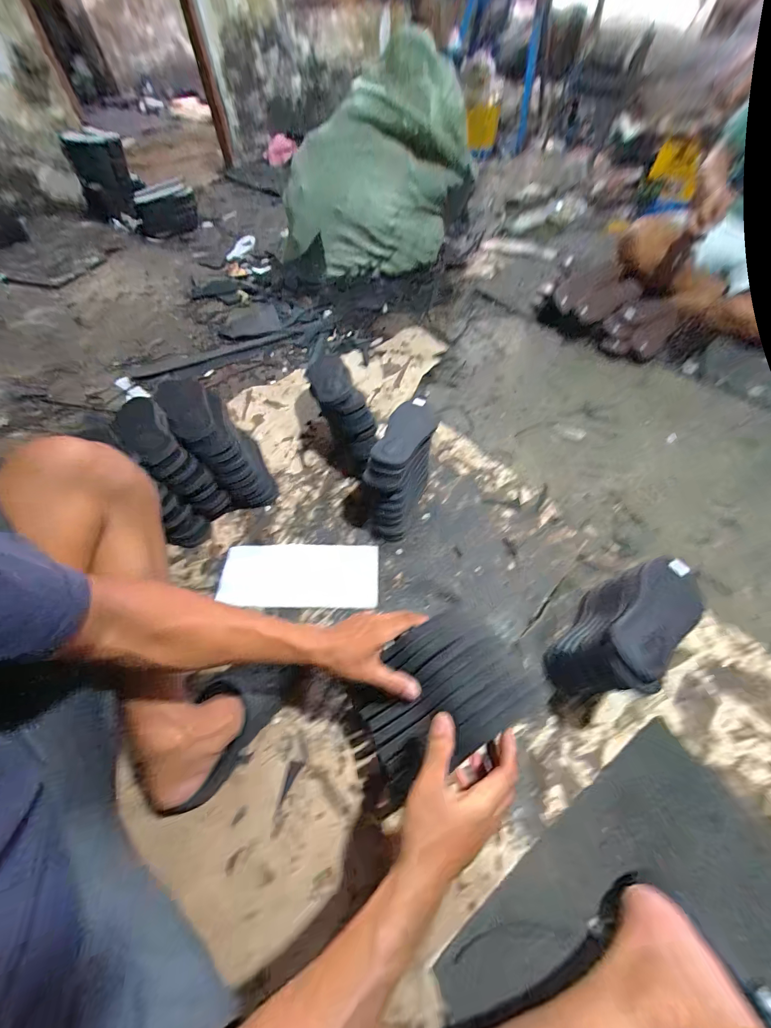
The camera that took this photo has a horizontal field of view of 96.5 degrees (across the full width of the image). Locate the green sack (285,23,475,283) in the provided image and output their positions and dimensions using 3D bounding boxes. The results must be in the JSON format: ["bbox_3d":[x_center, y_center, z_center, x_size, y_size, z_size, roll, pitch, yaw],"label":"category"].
[{"bbox_3d":[-0.018,-1.080,1.079,0.529,0.469,0.366,10,58,7],"label":"green sack"}]

